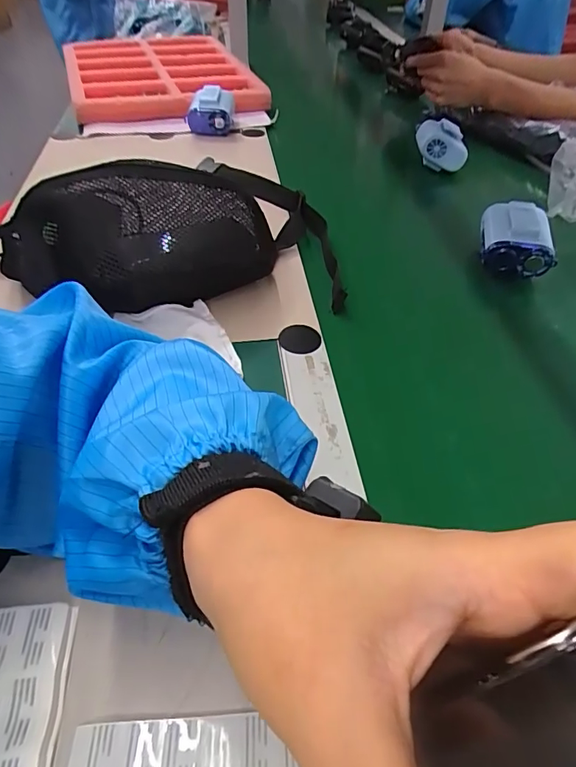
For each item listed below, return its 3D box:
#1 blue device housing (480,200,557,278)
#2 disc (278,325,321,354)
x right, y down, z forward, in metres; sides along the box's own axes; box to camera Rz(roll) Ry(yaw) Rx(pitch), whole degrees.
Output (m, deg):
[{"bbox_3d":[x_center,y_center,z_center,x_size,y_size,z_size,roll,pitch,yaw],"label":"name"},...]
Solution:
[{"bbox_3d":[0.243,-0.150,0.505,0.076,0.051,0.067,7,45,5],"label":"blue device housing"},{"bbox_3d":[0.010,-0.038,0.417,0.036,0.006,0.035,1,45,-1],"label":"disc"}]

